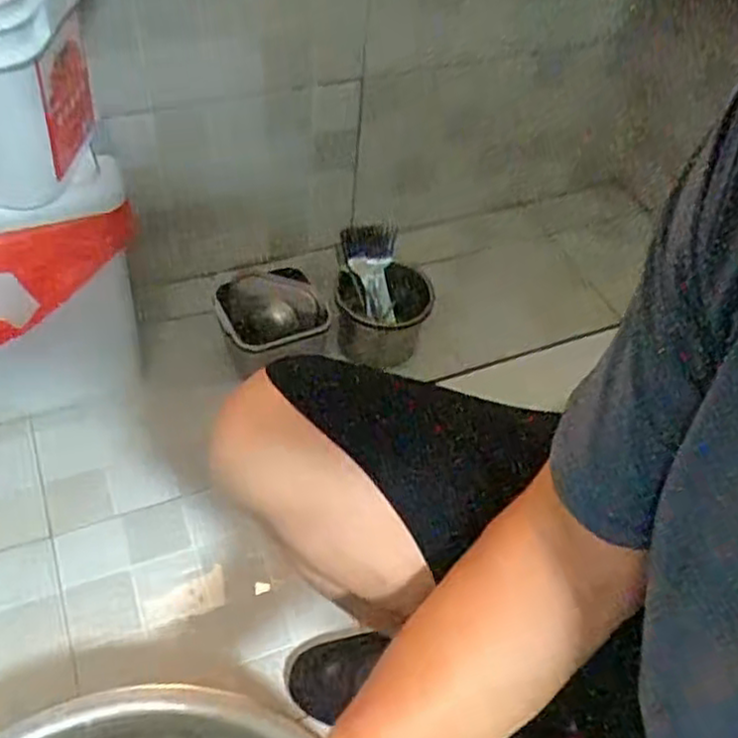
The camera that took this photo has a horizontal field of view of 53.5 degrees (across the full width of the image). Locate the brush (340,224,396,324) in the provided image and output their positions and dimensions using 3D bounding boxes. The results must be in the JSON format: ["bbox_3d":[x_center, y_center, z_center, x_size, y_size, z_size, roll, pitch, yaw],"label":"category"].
[{"bbox_3d":[0.013,-0.142,1.079,0.087,0.149,0.027,-29,30,-27],"label":"brush"}]

